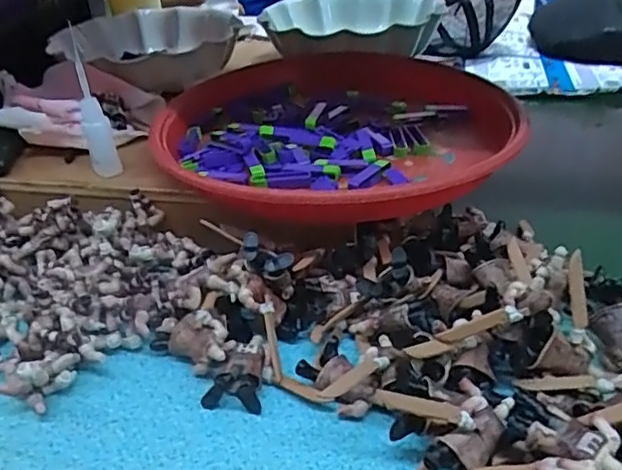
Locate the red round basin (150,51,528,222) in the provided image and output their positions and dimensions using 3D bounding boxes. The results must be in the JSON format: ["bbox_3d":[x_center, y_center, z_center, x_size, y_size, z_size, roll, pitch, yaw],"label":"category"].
[{"bbox_3d":[0.015,-0.088,0.531,0.314,0.048,0.273,16,39,28],"label":"red round basin"}]

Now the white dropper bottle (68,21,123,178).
[{"bbox_3d":[-0.186,-0.106,0.509,0.023,0.115,0.028,-17,35,-18],"label":"white dropper bottle"}]

